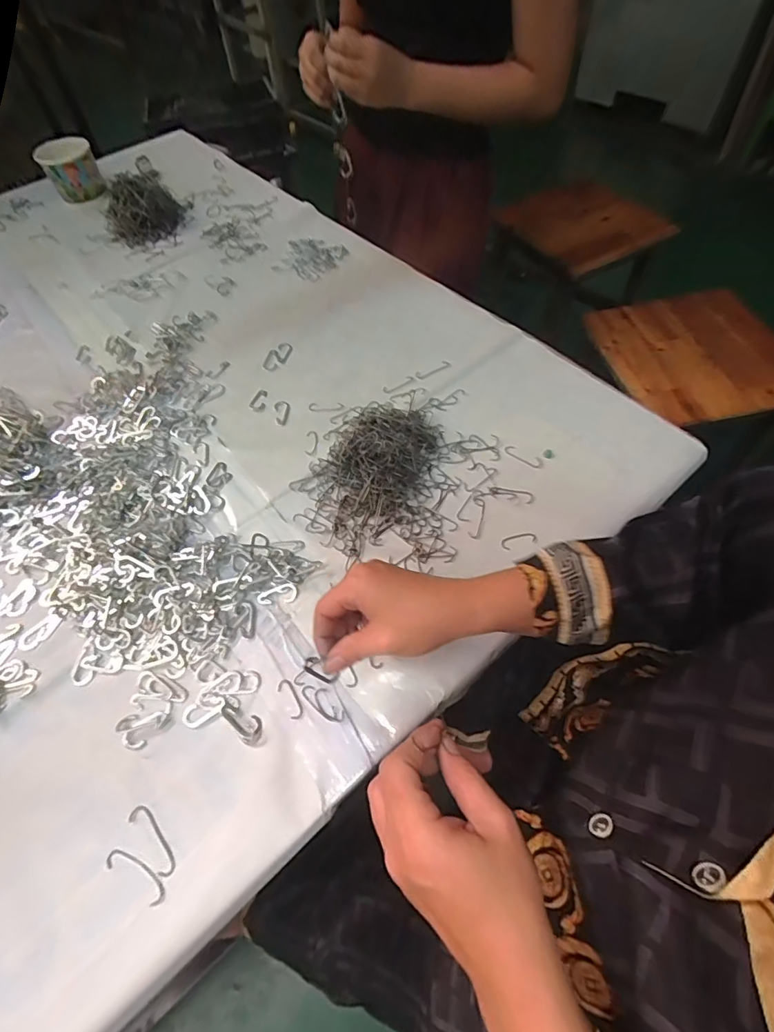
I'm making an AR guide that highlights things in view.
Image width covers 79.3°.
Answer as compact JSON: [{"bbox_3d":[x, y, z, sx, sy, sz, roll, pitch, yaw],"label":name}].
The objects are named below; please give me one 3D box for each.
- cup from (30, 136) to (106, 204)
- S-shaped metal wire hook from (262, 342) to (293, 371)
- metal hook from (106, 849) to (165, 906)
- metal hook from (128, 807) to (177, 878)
[{"bbox_3d":[-0.543,-0.599,0.806,0.087,0.076,0.090,-31,62,-13],"label":"cup"},{"bbox_3d":[-0.141,-0.204,0.596,0.027,0.004,0.048,22,63,16],"label":"S-shaped metal wire hook"},{"bbox_3d":[-0.177,0.253,0.329,0.051,0.004,0.015,24,64,17],"label":"metal hook"},{"bbox_3d":[-0.171,0.236,0.341,0.014,0.004,0.053,-41,65,-18],"label":"metal hook"}]

